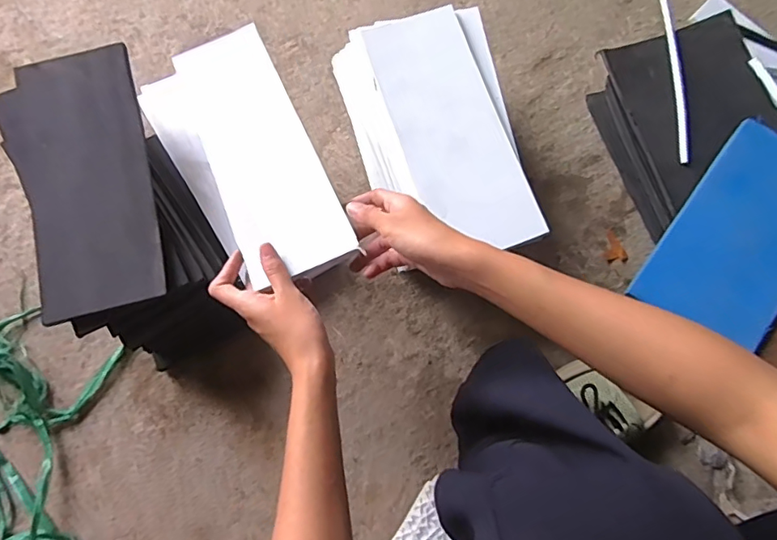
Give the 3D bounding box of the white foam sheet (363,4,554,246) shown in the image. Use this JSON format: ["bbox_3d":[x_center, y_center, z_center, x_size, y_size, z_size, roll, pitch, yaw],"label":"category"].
[{"bbox_3d":[0.068,-0.152,0.562,0.114,0.008,0.274,-19,82,-8],"label":"white foam sheet"}]

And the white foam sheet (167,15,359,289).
[{"bbox_3d":[-0.129,-0.121,0.502,0.098,0.010,0.280,-25,70,-8],"label":"white foam sheet"}]

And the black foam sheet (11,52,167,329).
[{"bbox_3d":[-0.304,-0.095,0.524,0.116,0.021,0.275,-13,76,-5],"label":"black foam sheet"}]

